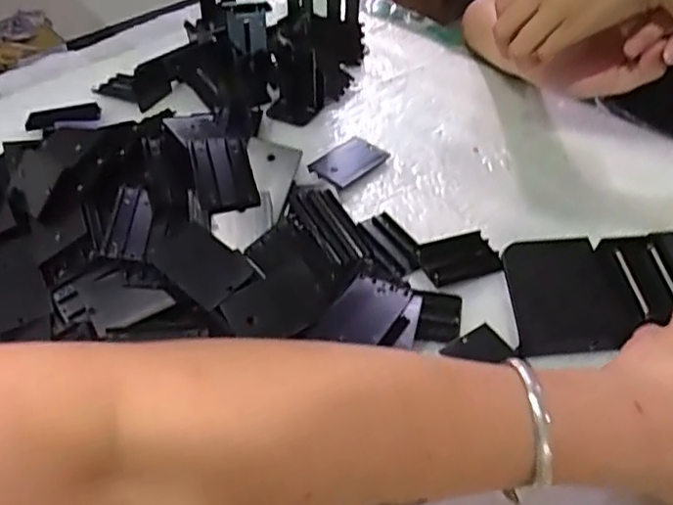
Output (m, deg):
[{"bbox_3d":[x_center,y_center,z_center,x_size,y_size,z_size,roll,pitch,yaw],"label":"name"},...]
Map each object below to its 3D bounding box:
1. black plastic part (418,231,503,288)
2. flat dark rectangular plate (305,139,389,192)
[{"bbox_3d":[0.080,0.004,0.420,0.050,0.008,0.036,-15,49,-15],"label":"black plastic part"},{"bbox_3d":[0.009,-0.069,0.489,0.037,0.005,0.055,35,55,27],"label":"flat dark rectangular plate"}]

